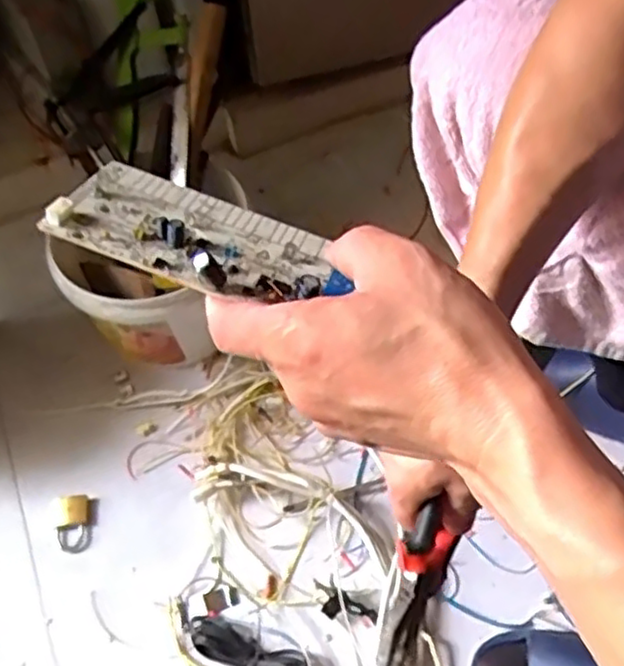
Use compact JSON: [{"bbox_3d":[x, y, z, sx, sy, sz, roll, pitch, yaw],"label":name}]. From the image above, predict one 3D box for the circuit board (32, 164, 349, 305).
[{"bbox_3d":[-0.050,-0.049,0.325,0.130,0.022,0.069,18,43,-2],"label":"circuit board"}]

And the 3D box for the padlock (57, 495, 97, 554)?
[{"bbox_3d":[-0.254,0.203,0.746,0.039,0.013,0.058,-4,56,1],"label":"padlock"}]

